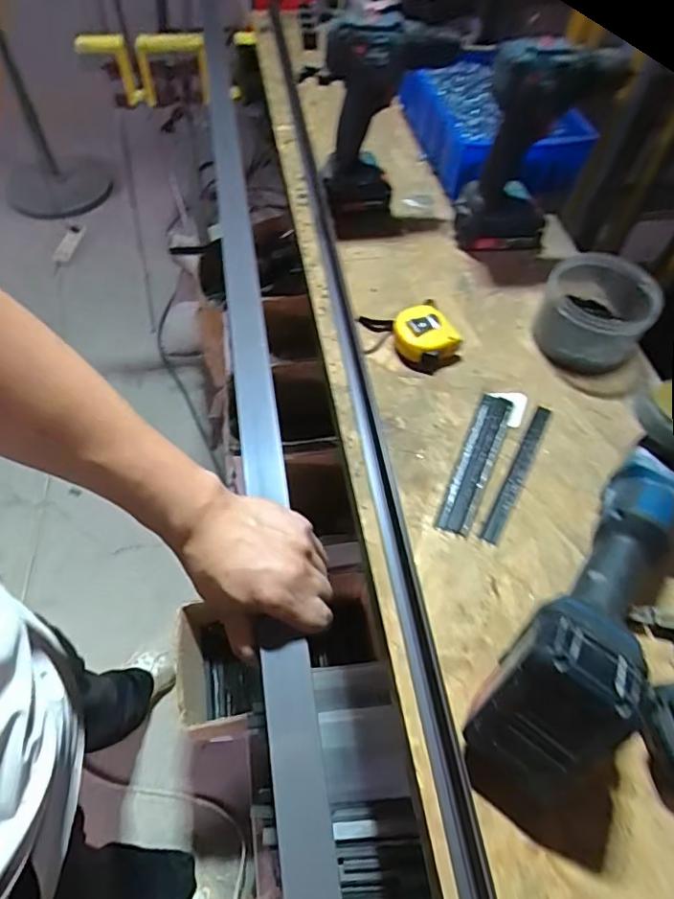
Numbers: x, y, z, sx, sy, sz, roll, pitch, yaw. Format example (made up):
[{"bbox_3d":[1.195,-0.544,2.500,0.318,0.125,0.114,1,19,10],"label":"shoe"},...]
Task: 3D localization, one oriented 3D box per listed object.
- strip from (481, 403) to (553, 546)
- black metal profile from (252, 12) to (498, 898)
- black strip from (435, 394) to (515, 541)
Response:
[{"bbox_3d":[0.180,0.021,0.537,0.016,0.004,0.173,27,60,13],"label":"strip"},{"bbox_3d":[-0.013,-0.213,0.679,0.039,0.030,1.355,-7,59,-8],"label":"black metal profile"},{"bbox_3d":[0.140,0.010,0.540,0.033,0.004,0.169,22,59,10],"label":"black strip"}]

